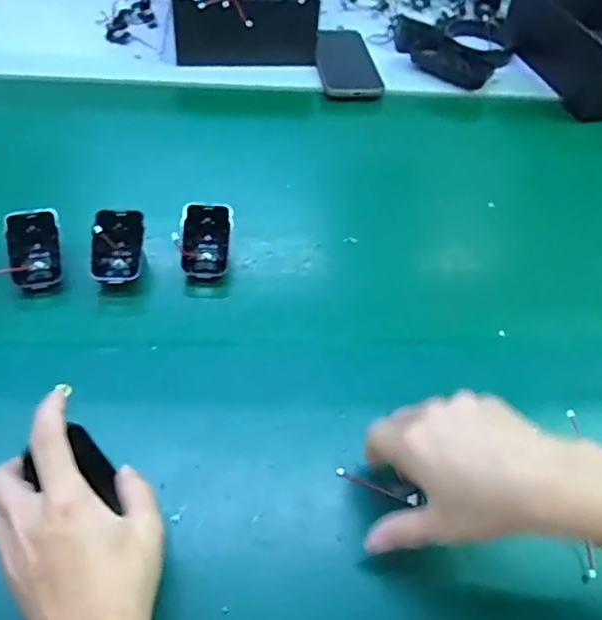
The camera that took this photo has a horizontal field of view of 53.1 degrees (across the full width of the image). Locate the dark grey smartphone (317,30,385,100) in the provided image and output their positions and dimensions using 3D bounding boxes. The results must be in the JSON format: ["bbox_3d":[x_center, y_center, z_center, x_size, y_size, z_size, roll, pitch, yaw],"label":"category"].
[{"bbox_3d":[0.058,-0.333,0.796,0.076,0.014,0.180,-2,52,-8],"label":"dark grey smartphone"}]

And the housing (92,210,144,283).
[{"bbox_3d":[-0.161,-0.056,0.529,0.041,0.012,0.068,2,73,-14],"label":"housing"}]

